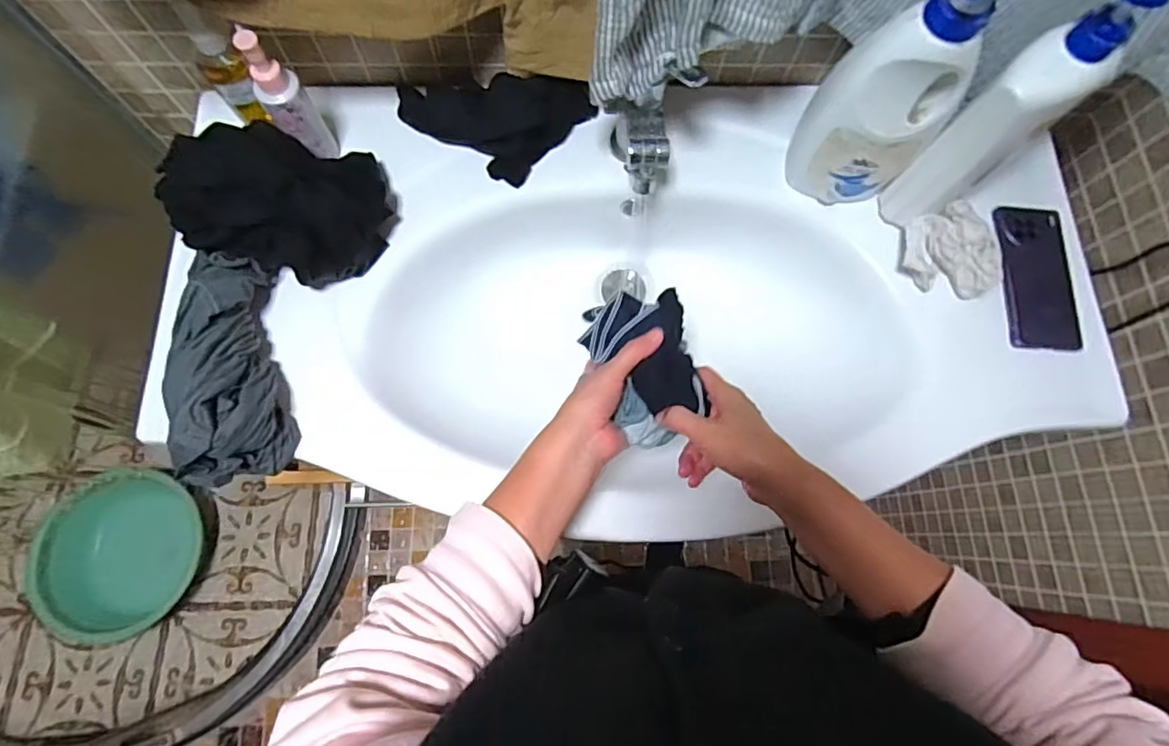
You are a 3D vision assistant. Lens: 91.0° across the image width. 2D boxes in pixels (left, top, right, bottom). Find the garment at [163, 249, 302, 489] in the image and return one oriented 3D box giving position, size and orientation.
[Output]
[{"bbox_3d":[-0.331,-0.008,0.536,0.079,0.084,0.211,-13,75,-5],"label":"garment"}]

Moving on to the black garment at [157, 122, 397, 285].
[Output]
[{"bbox_3d":[-0.290,-0.173,0.565,0.158,0.120,0.148,5,74,0],"label":"black garment"}]

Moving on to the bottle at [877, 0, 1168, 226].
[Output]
[{"bbox_3d":[0.378,-0.232,0.508,0.097,0.258,0.057,-34,78,-10],"label":"bottle"}]

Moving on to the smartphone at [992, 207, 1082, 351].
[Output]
[{"bbox_3d":[0.492,-0.109,0.620,0.087,0.015,0.168,4,74,0],"label":"smartphone"}]

